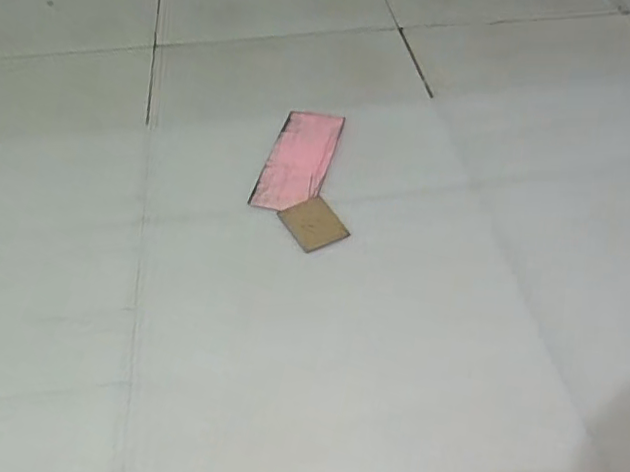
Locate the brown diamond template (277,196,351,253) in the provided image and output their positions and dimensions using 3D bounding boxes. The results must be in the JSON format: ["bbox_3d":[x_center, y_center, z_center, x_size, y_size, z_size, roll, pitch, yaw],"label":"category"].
[{"bbox_3d":[-0.003,-0.014,0.665,0.054,0.006,0.065,-27,61,-20],"label":"brown diamond template"}]

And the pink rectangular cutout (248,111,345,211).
[{"bbox_3d":[-0.019,-0.099,0.740,0.075,0.011,0.182,12,48,10],"label":"pink rectangular cutout"}]

